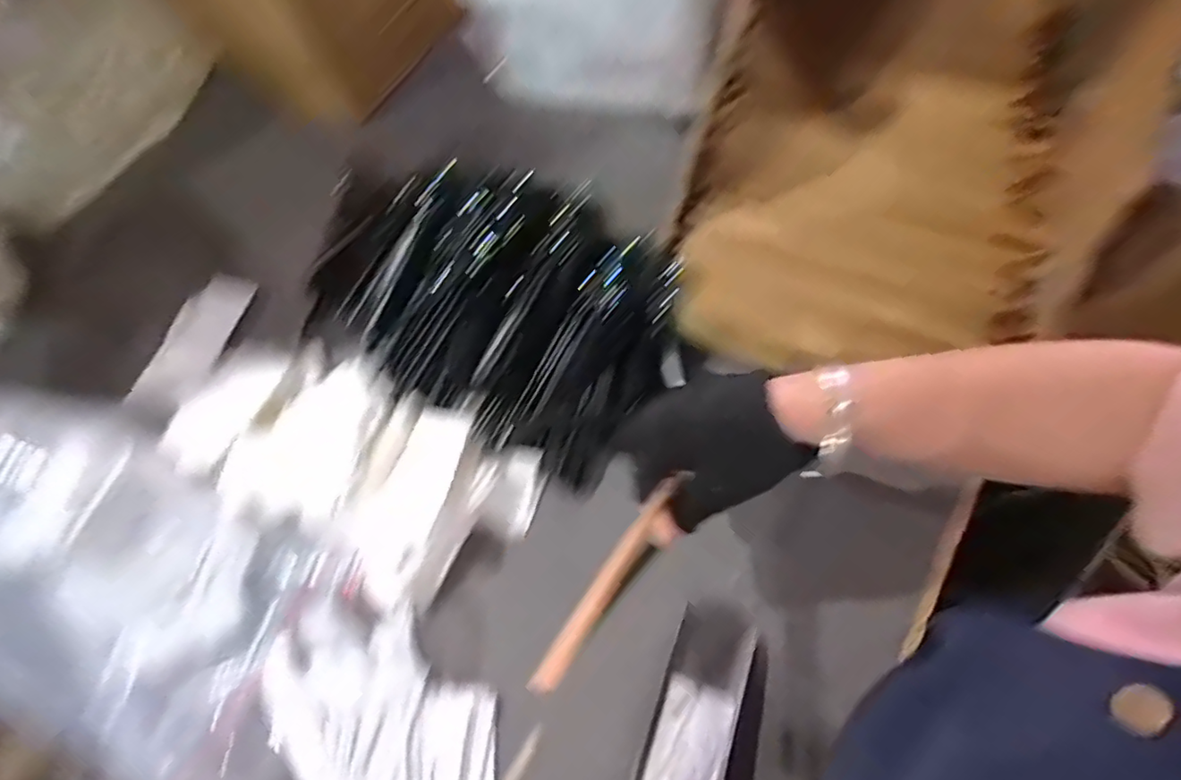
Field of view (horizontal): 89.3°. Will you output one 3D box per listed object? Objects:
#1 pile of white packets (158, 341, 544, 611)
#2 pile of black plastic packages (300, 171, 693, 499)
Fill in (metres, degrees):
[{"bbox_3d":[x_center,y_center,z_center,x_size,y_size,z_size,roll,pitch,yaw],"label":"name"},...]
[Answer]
[{"bbox_3d":[-0.205,0.049,0.479,0.317,0.040,0.149,25,72,13],"label":"pile of white packets"},{"bbox_3d":[-0.097,-0.087,0.503,0.389,0.072,0.201,30,73,14],"label":"pile of black plastic packages"}]

